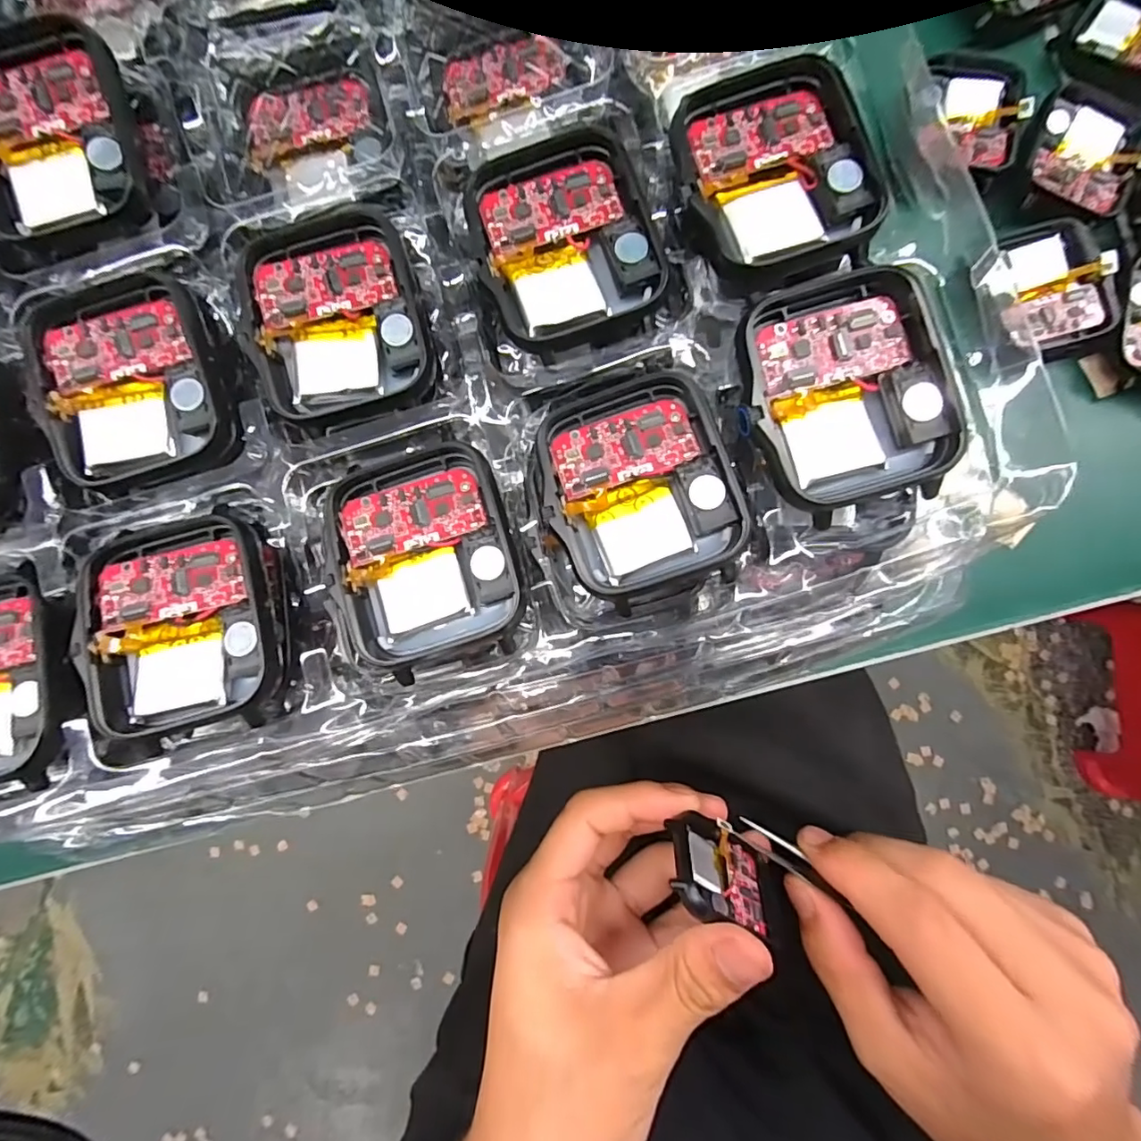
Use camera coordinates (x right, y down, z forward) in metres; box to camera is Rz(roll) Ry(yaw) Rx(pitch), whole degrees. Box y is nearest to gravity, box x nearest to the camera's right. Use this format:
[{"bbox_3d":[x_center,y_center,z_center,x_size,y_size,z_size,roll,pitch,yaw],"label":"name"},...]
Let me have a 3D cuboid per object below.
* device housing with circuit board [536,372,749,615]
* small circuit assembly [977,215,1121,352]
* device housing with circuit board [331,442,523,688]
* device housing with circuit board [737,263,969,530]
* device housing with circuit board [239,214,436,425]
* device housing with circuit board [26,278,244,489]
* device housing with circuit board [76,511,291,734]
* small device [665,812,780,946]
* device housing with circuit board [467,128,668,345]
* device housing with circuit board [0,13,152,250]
[{"bbox_3d":[0.014,-0.018,0.114,0.038,0.007,0.045,-15,84,0],"label":"device housing with circuit board"},{"bbox_3d":[0.160,-0.097,0.182,0.035,0.010,0.042,-6,84,1],"label":"small circuit assembly"},{"bbox_3d":[-0.032,-0.003,0.116,0.039,0.005,0.045,-17,84,0],"label":"device housing with circuit board"},{"bbox_3d":[0.056,-0.036,0.108,0.040,0.007,0.045,-16,84,0],"label":"device housing with circuit board"},{"bbox_3d":[-0.052,-0.056,0.122,0.039,0.005,0.046,-12,84,0],"label":"device housing with circuit board"},{"bbox_3d":[-0.097,-0.043,0.122,0.043,0.005,0.045,-15,84,0],"label":"device housing with circuit board"},{"bbox_3d":[-0.083,0.012,0.116,0.041,0.007,0.044,-10,84,0],"label":"device housing with circuit board"},{"bbox_3d":[0.056,0.109,0.194,0.048,0.035,0.006,30,121,-20],"label":"small device"},{"bbox_3d":[-0.001,-0.073,0.120,0.038,0.006,0.043,-17,84,0],"label":"device housing with circuit board"},{"bbox_3d":[-0.118,-0.099,0.122,0.037,0.011,0.046,-13,84,0],"label":"device housing with circuit board"}]

